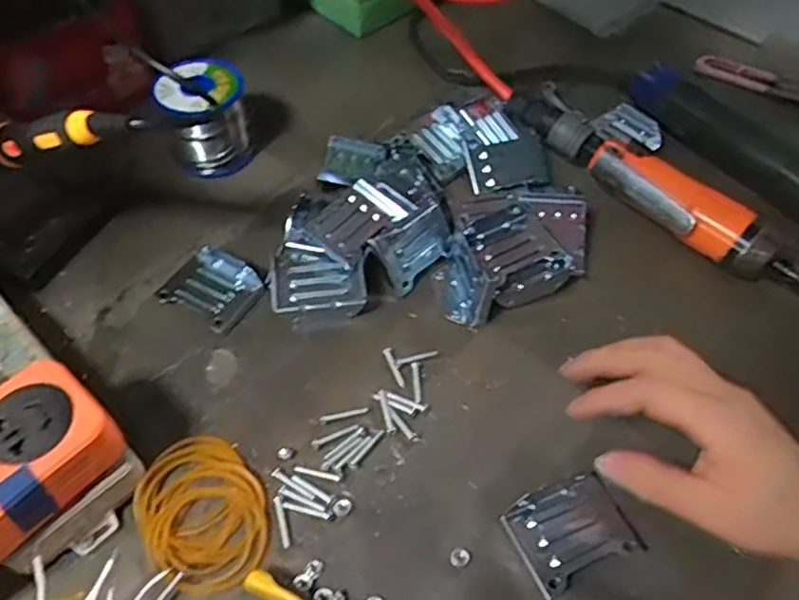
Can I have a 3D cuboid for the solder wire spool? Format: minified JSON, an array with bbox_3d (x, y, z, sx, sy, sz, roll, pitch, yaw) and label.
[{"bbox_3d":[-0.150,-0.143,0.518,0.058,0.068,0.059,0,51,0],"label":"solder wire spool"}]

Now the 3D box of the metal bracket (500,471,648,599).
[{"bbox_3d":[0.088,0.120,0.344,0.058,0.011,0.047,-23,55,-18],"label":"metal bracket"}]

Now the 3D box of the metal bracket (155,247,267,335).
[{"bbox_3d":[-0.125,-0.007,0.444,0.059,0.014,0.051,29,57,21],"label":"metal bracket"}]

